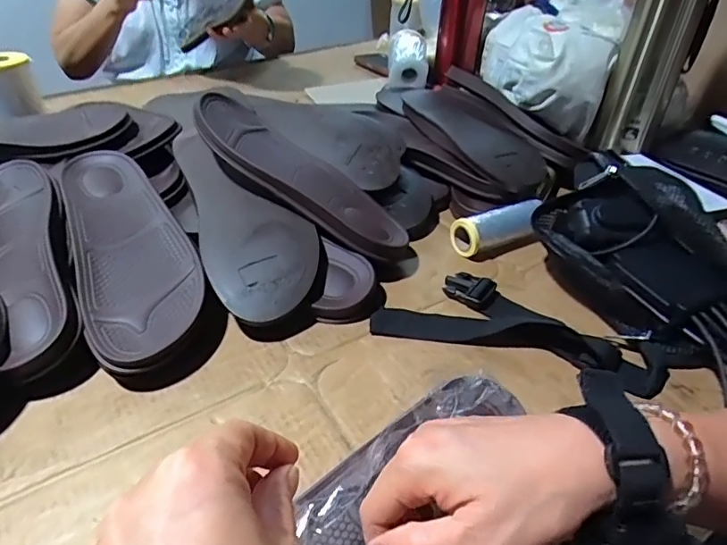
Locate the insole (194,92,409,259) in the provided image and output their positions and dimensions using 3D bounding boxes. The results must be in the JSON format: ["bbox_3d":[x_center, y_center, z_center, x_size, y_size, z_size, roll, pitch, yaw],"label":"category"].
[{"bbox_3d":[-0.067,-0.102,0.515,0.256,0.024,0.097,37,46,9],"label":"insole"}]

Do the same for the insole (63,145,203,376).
[{"bbox_3d":[-0.211,-0.029,0.459,0.096,0.018,0.248,-16,55,-23],"label":"insole"}]

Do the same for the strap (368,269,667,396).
[{"bbox_3d":[0.133,0.041,0.449,0.234,0.025,0.090,12,40,11],"label":"strap"}]

